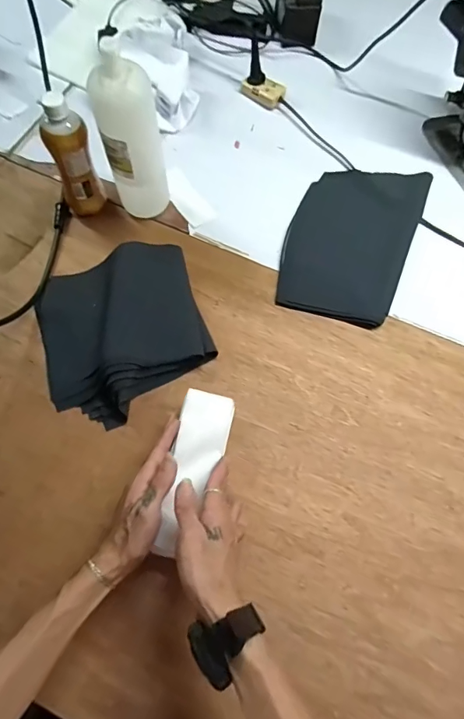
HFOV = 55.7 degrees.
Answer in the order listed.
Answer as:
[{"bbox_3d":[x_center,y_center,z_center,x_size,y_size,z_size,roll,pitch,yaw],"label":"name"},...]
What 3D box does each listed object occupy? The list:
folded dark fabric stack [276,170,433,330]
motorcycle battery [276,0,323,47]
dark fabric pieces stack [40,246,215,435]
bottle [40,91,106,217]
[{"bbox_3d":[0.190,-0.198,0.703,0.185,0.017,0.305,22,69,8],"label":"folded dark fabric stack"},{"bbox_3d":[0.130,-0.702,0.863,0.063,0.082,0.125,-6,67,-3],"label":"motorcycle battery"},{"bbox_3d":[-0.153,-0.042,0.612,0.221,0.051,0.230,-18,69,-8],"label":"dark fabric pieces stack"},{"bbox_3d":[-0.231,-0.286,0.643,0.042,0.186,0.049,24,69,9],"label":"bottle"}]

